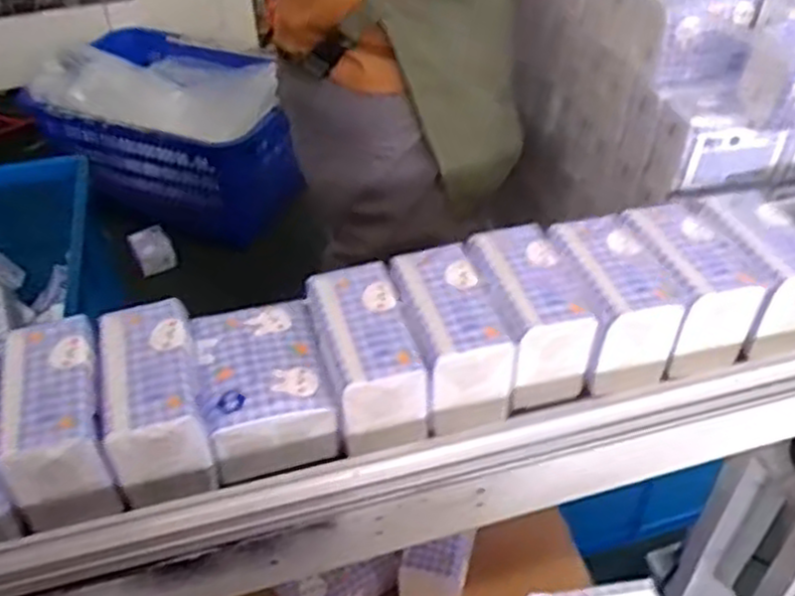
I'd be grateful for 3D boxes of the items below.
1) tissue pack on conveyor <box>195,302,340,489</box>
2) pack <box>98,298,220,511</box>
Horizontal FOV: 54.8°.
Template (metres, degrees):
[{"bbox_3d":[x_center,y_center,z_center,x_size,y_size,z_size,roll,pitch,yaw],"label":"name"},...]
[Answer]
[{"bbox_3d":[-0.099,0.066,0.579,0.093,0.055,0.121,-11,44,-12],"label":"tissue pack on conveyor"},{"bbox_3d":[-0.176,0.073,0.551,0.069,0.067,0.134,-12,44,-13],"label":"pack"}]

